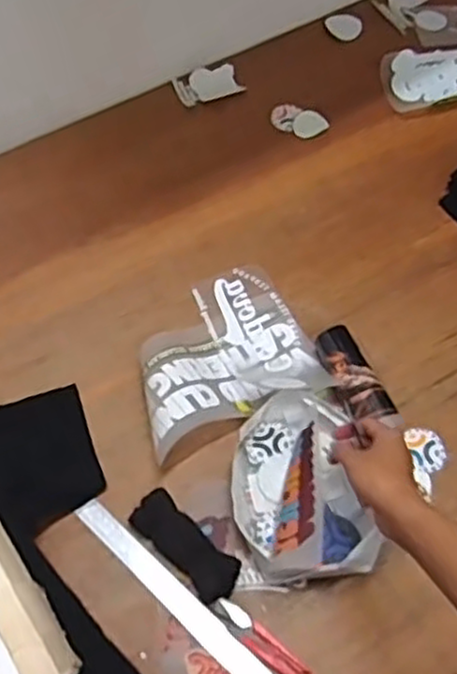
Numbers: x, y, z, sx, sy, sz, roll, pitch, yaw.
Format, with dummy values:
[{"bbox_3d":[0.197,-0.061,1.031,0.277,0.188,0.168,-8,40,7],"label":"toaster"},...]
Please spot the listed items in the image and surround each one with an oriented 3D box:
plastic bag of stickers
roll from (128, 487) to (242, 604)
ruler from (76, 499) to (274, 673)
[{"bbox_3d":[0.080,0.153,0.762,0.148,0.063,0.200,-11,62,-7],"label":"plastic bag of stickers"},{"bbox_3d":[-0.045,0.219,0.749,0.128,0.020,0.050,39,65,18],"label":"roll"},{"bbox_3d":[-0.036,0.283,0.728,0.326,0.011,0.032,40,76,19],"label":"ruler"}]

